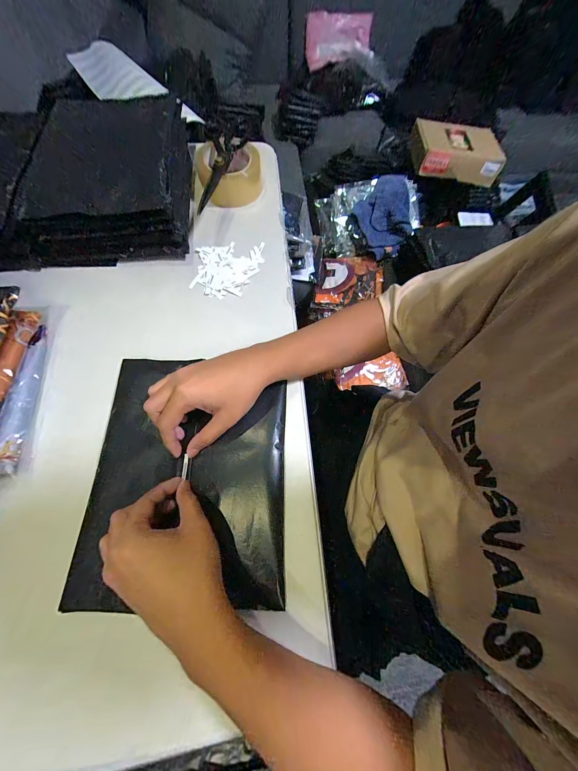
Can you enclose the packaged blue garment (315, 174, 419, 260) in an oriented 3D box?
[{"bbox_3d":[0.264,-0.550,0.893,0.325,0.103,0.271,0,68,1],"label":"packaged blue garment"}]

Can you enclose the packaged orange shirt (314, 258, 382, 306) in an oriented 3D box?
[{"bbox_3d":[0.196,-0.340,0.863,0.199,0.045,0.204,11,70,2],"label":"packaged orange shirt"}]

